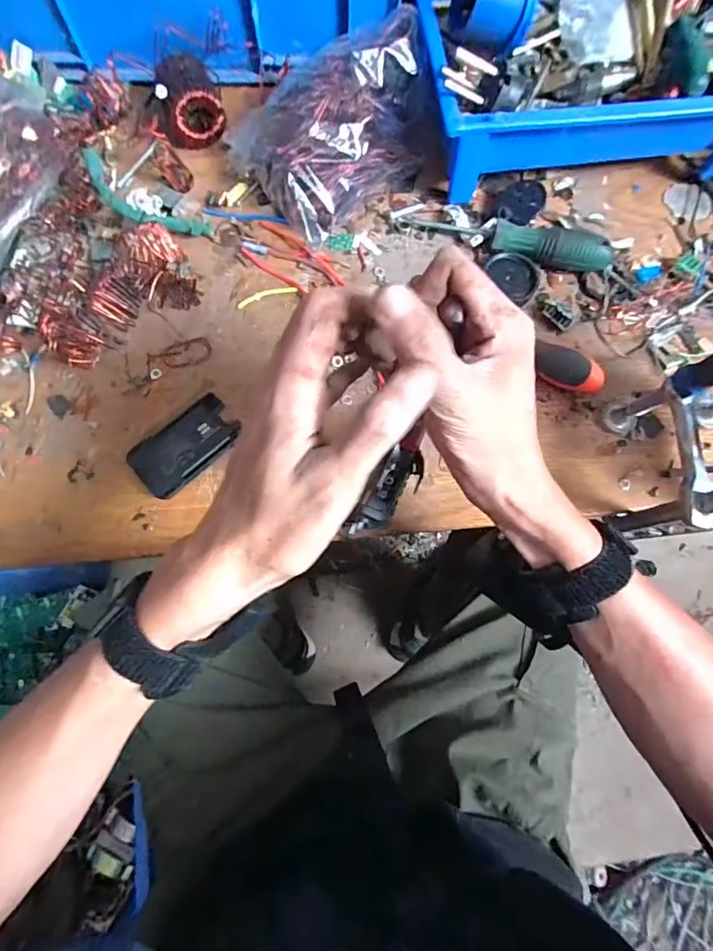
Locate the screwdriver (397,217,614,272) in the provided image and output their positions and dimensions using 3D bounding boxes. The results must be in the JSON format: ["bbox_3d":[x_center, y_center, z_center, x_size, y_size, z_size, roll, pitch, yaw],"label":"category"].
[{"bbox_3d":[0.140,-0.223,0.445,0.196,0.031,0.030,12,74,2],"label":"screwdriver"}]

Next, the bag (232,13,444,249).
[{"bbox_3d":[-0.013,-0.334,0.448,0.193,0.075,0.139,-39,80,-12],"label":"bag"}]

